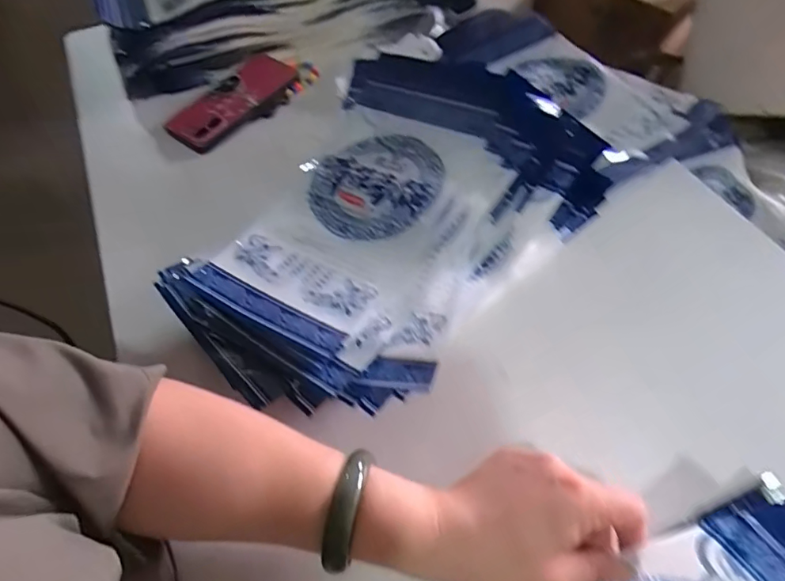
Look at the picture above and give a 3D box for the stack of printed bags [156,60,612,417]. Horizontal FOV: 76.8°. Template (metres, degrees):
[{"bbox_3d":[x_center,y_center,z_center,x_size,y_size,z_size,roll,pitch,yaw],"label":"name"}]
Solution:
[{"bbox_3d":[-0.005,-0.076,0.446,0.267,0.075,0.391,34,63,23],"label":"stack of printed bags"}]

